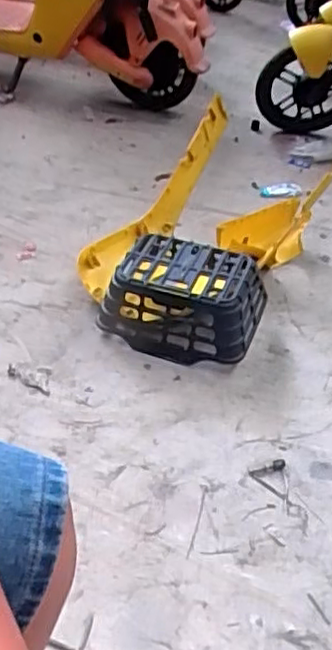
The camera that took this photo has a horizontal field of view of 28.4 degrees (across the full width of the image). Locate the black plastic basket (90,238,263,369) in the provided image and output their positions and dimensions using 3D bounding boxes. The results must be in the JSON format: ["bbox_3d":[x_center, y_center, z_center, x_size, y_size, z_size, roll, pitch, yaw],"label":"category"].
[{"bbox_3d":[0.039,-0.050,1.363,0.303,0.171,0.218,18,37,16],"label":"black plastic basket"}]

